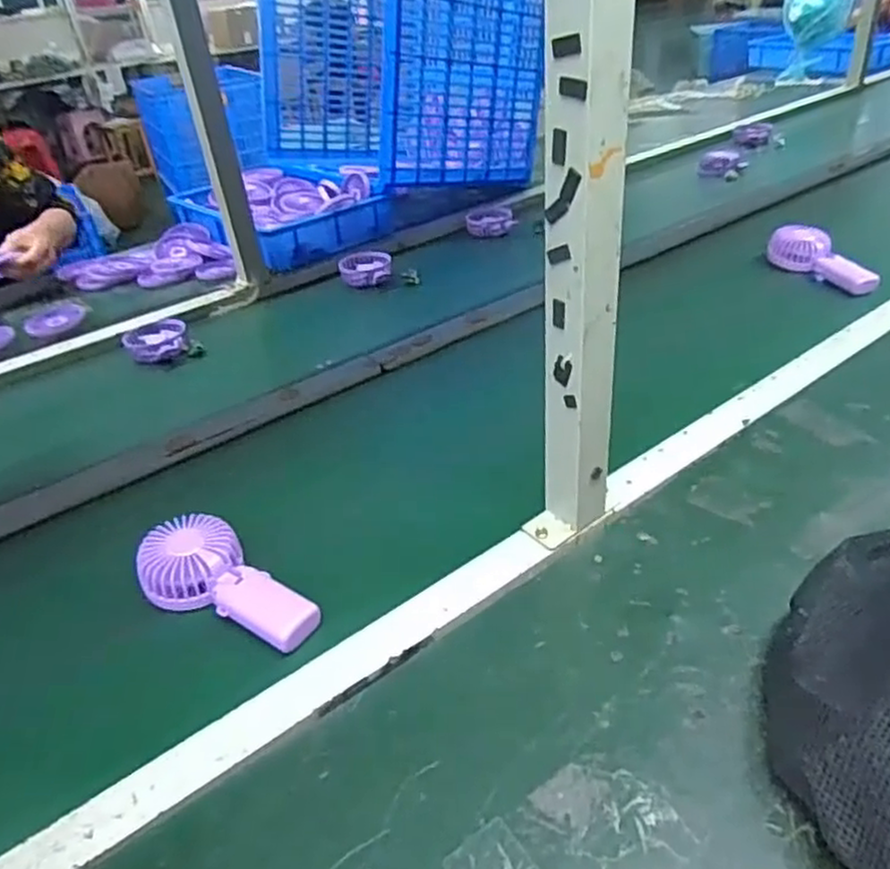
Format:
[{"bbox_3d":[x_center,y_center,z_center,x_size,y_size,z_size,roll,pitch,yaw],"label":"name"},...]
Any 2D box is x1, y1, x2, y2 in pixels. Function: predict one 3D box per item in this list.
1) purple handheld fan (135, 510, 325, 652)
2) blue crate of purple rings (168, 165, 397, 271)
[{"bbox_3d":[-0.188,0.130,0.604,0.164,0.055,0.081,20,41,36],"label":"purple handheld fan"},{"bbox_3d":[-0.361,-0.489,1.534,0.328,0.104,0.491,-29,41,-30],"label":"blue crate of purple rings"}]

